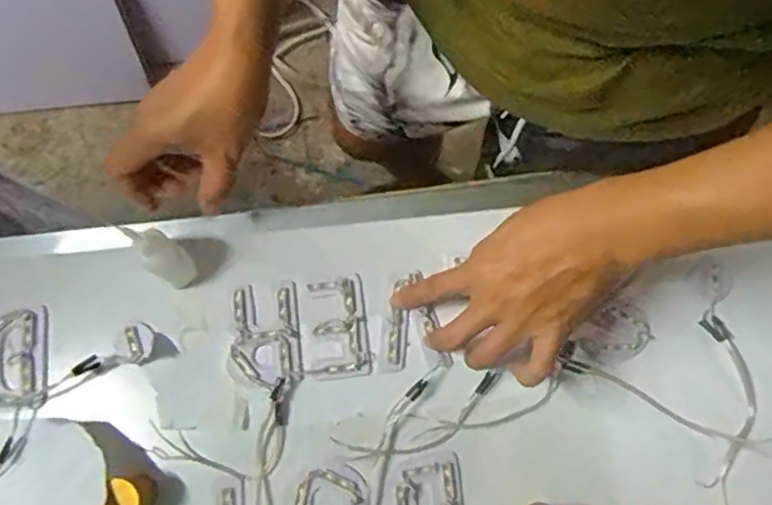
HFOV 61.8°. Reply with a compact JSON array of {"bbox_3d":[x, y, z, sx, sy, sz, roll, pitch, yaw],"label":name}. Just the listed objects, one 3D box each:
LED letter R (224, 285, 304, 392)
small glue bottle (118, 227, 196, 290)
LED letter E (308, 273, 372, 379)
[{"bbox_3d":[-0.098,0.067,0.513,0.056,0.006,0.082,-4,77,-2],"label":"LED letter R"},{"bbox_3d":[-0.172,0.003,0.496,0.033,0.089,0.028,36,79,7],"label":"small glue bottle"},{"bbox_3d":[-0.040,0.060,0.516,0.048,0.004,0.080,-8,78,-2],"label":"LED letter E"}]

